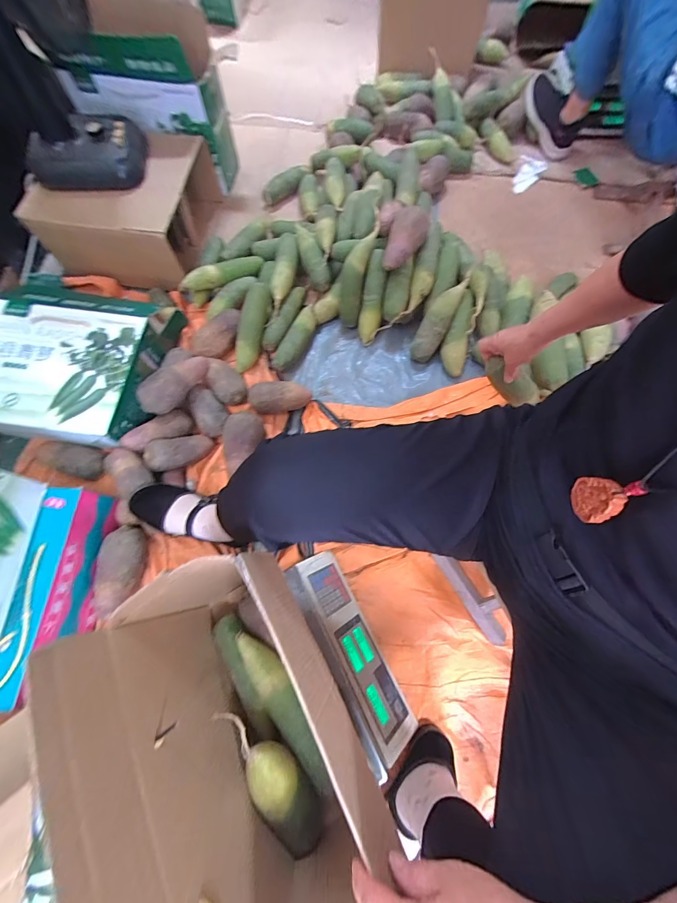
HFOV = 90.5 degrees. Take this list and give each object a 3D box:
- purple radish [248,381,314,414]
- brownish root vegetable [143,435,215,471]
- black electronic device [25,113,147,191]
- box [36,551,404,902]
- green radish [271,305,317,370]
[{"bbox_3d":[-0.133,-0.124,0.773,0.139,0.068,0.063,-7,71,-2],"label":"purple radish"},{"bbox_3d":[-0.332,-0.005,0.709,0.139,0.052,0.063,-20,69,-40],"label":"brownish root vegetable"},{"bbox_3d":[-0.588,-0.703,0.785,0.252,0.095,0.135,-4,71,-1],"label":"black electronic device"},{"bbox_3d":[-0.074,0.309,0.332,0.167,0.299,0.389,-24,73,-8],"label":"box"},{"bbox_3d":[-0.104,-0.284,0.841,0.055,0.050,0.196,27,73,9],"label":"green radish"}]

